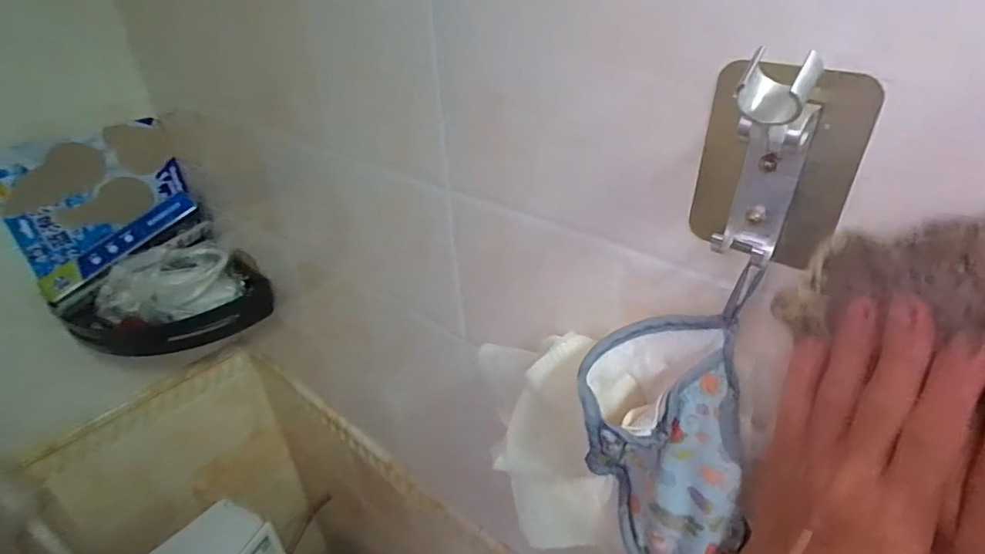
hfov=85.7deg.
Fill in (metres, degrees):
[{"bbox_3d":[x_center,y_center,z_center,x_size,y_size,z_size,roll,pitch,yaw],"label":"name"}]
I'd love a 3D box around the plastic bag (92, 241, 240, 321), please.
[{"bbox_3d":[-0.431,0.004,0.713,0.106,0.072,0.155,18,39,30],"label":"plastic bag"}]

